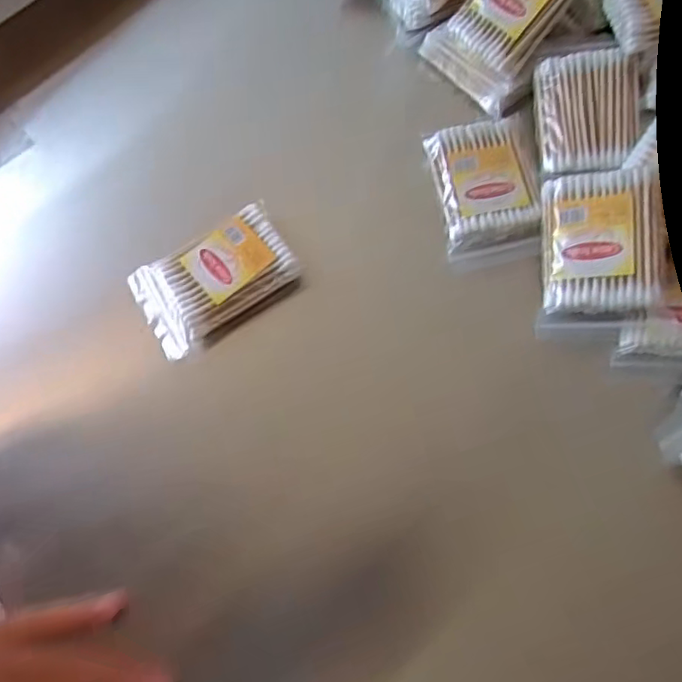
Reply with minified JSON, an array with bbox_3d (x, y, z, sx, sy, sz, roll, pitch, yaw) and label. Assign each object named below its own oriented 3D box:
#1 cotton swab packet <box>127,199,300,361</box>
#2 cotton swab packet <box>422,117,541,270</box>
[{"bbox_3d":[-0.074,-0.036,0.348,0.089,0.026,0.059,-30,69,-9],"label":"cotton swab packet"},{"bbox_3d":[0.086,-0.088,0.351,0.058,0.019,0.086,-8,68,0],"label":"cotton swab packet"}]

